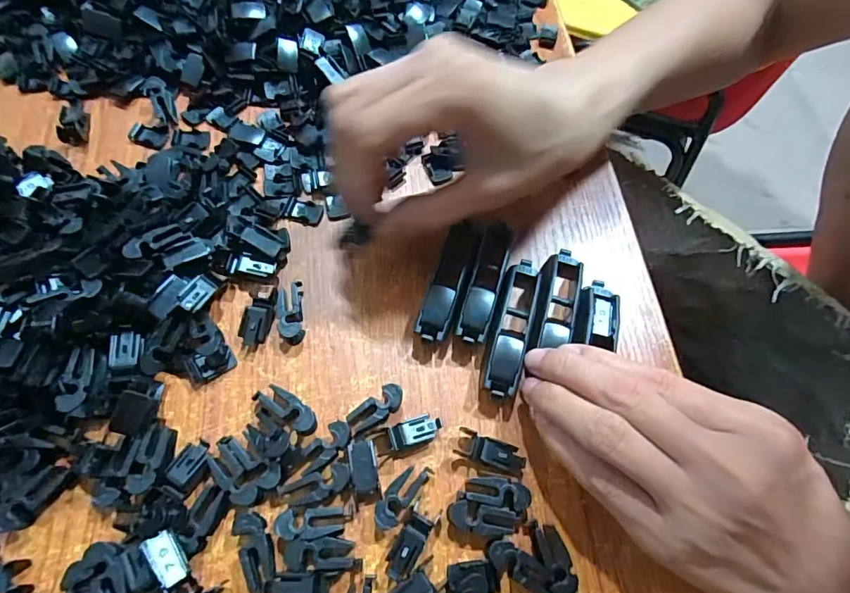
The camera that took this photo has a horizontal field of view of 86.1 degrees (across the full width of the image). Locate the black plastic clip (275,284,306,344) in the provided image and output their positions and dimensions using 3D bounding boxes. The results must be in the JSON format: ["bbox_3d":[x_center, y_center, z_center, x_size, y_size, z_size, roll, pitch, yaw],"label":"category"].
[{"bbox_3d":[-0.065,0.008,0.219,0.011,0.012,0.031,-6,67,-5],"label":"black plastic clip"}]

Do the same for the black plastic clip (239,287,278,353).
[{"bbox_3d":[-0.080,0.011,0.218,0.014,0.008,0.030,7,66,0],"label":"black plastic clip"}]

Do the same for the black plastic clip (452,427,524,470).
[{"bbox_3d":[0.028,0.068,0.198,0.030,0.010,0.012,19,67,6],"label":"black plastic clip"}]

